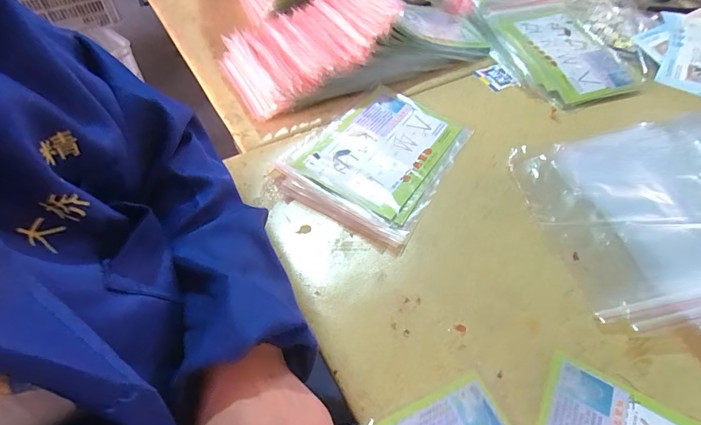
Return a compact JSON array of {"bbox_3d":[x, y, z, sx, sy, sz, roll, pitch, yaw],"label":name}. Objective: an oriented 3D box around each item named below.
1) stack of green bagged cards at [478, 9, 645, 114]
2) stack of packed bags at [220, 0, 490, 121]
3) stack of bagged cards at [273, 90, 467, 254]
[{"bbox_3d":[0.361,-0.279,0.635,0.217,0.034,0.238,-16,55,-15],"label":"stack of green bagged cards"},{"bbox_3d":[0.023,-0.290,0.591,0.441,0.099,0.181,-23,57,-19],"label":"stack of packed bags"},{"bbox_3d":[0.034,-0.078,0.485,0.177,0.011,0.248,26,56,16],"label":"stack of bagged cards"}]

